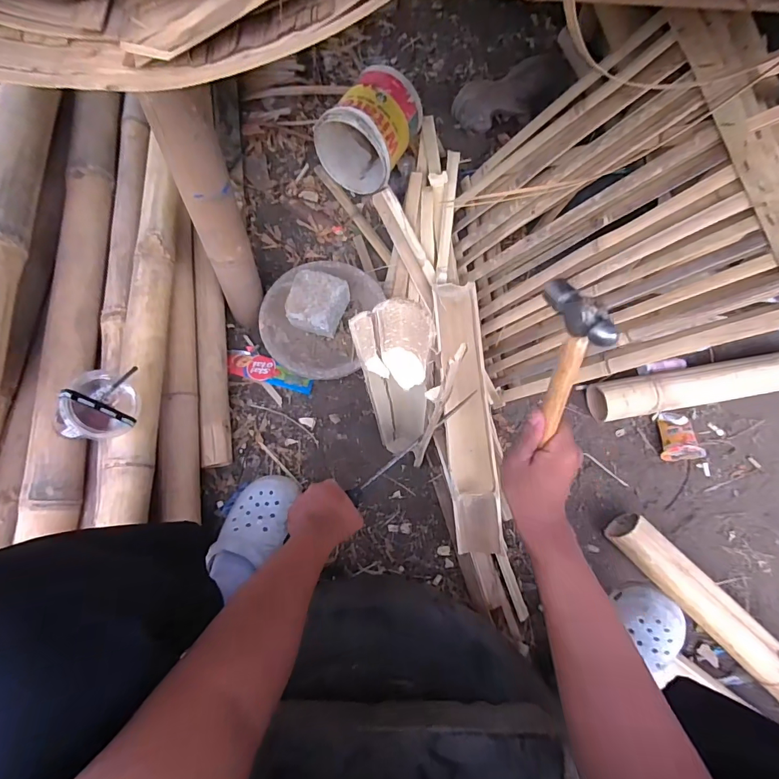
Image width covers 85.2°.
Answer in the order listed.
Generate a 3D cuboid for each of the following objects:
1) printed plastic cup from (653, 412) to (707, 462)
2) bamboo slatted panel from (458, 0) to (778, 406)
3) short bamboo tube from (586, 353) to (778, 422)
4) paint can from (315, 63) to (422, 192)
[{"bbox_3d":[0.563,0.088,0.829,0.063,0.052,0.099,-1,71,-4],"label":"printed plastic cup"},{"bbox_3d":[0.334,-0.277,0.730,0.046,0.499,0.516,2,75,-38],"label":"bamboo slatted panel"},{"bbox_3d":[0.655,-0.013,0.857,0.502,0.076,0.084,-9,71,-7],"label":"short bamboo tube"},{"bbox_3d":[-0.046,-0.574,0.936,0.182,0.173,0.199,24,71,5],"label":"paint can"}]

